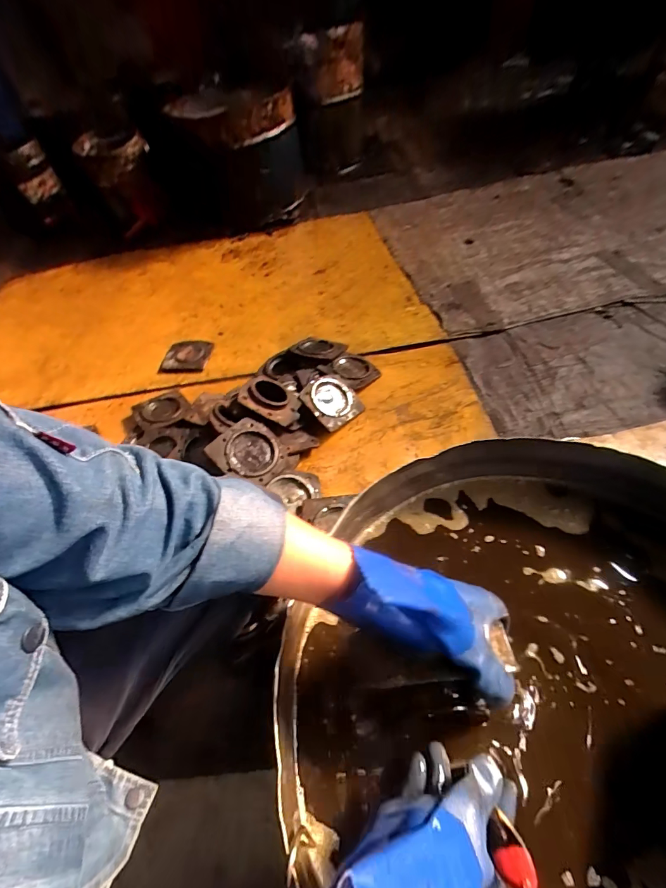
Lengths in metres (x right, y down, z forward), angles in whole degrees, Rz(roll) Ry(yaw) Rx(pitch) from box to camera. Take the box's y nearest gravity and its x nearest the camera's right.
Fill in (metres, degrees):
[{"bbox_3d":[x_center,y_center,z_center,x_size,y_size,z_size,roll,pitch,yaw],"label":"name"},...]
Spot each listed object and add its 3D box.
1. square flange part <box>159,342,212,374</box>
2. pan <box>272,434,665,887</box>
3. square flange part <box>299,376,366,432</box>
[{"bbox_3d":[-0.539,-0.316,1.487,0.183,0.036,0.170,3,51,6],"label":"square flange part"},{"bbox_3d":[0.233,0.251,0.401,0.530,0.124,0.556,-5,52,6],"label":"pan"},{"bbox_3d":[0.004,-0.125,1.163,0.177,0.021,0.150,-37,85,-34],"label":"square flange part"}]

